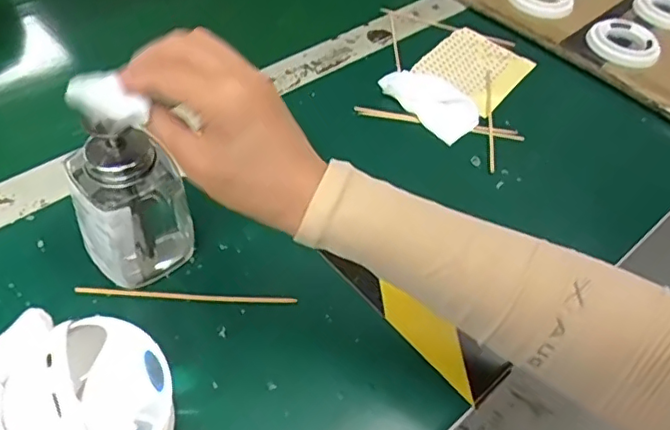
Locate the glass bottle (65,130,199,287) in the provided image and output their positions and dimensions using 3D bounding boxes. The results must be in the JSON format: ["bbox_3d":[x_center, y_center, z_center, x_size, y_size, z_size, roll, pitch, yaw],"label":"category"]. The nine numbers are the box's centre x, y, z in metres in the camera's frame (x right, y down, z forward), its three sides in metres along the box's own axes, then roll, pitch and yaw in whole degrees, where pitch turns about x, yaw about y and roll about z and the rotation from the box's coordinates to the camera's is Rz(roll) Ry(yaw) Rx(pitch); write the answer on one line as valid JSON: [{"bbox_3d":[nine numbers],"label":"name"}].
[{"bbox_3d":[-0.125,-0.003,0.365,0.071,0.104,0.048,-22,57,-22],"label":"glass bottle"}]

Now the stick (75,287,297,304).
[{"bbox_3d":[-0.097,0.053,0.387,0.141,0.006,0.006,3,52,-3],"label":"stick"}]

